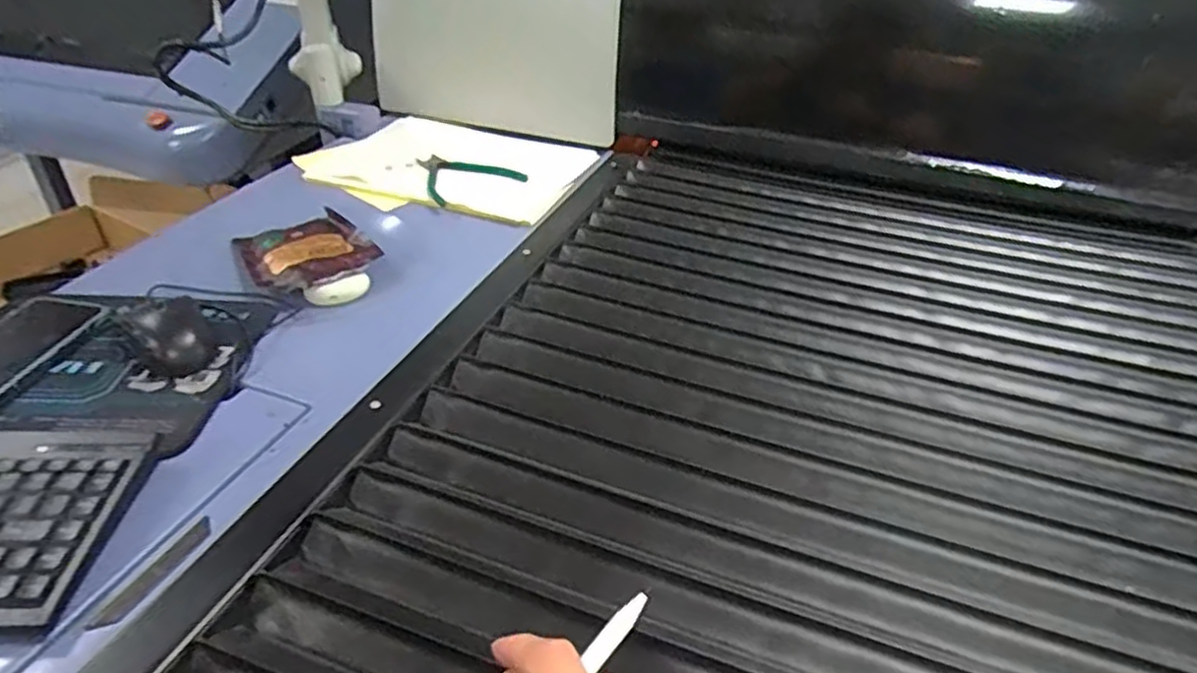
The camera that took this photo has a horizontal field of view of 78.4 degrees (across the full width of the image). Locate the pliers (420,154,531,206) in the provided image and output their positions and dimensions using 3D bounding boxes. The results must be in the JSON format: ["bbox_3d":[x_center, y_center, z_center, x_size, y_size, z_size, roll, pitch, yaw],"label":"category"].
[{"bbox_3d":[-0.159,-0.205,0.940,0.124,0.015,0.147,-9,38,-17],"label":"pliers"}]

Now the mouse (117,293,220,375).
[{"bbox_3d":[-0.361,-0.004,0.622,0.056,0.030,0.095,-25,45,-34],"label":"mouse"}]

